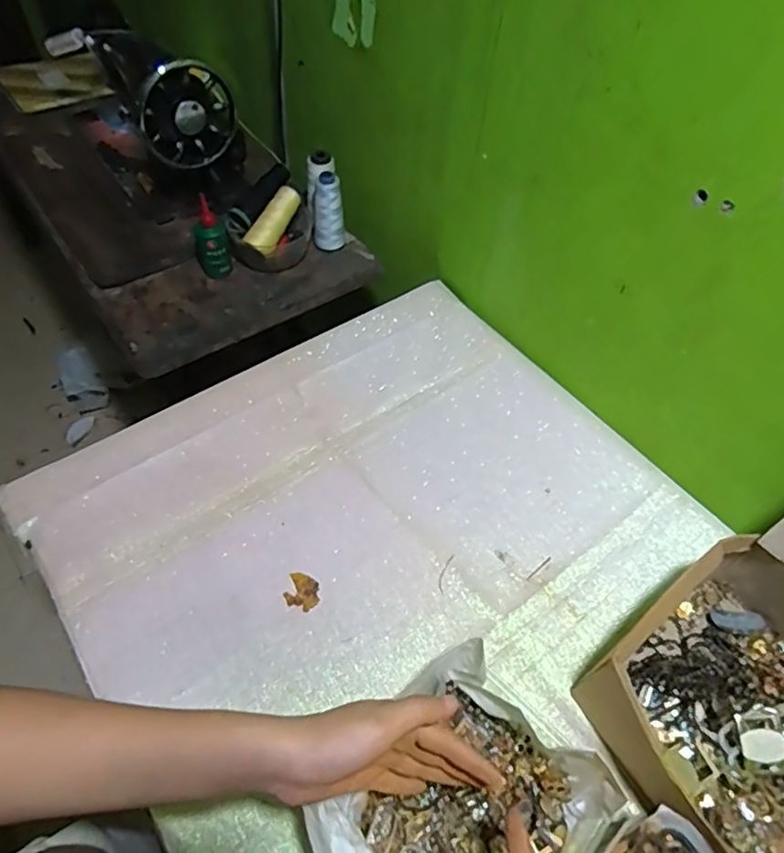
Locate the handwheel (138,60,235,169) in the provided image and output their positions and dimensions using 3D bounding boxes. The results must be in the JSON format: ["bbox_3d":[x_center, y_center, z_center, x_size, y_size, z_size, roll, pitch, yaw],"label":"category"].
[{"bbox_3d":[-0.278,-0.421,0.788,0.121,0.126,0.027,-23,58,-19],"label":"handwheel"}]

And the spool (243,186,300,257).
[{"bbox_3d":[-0.168,-0.297,0.839,0.038,0.037,0.111,28,81,19],"label":"spool"}]

